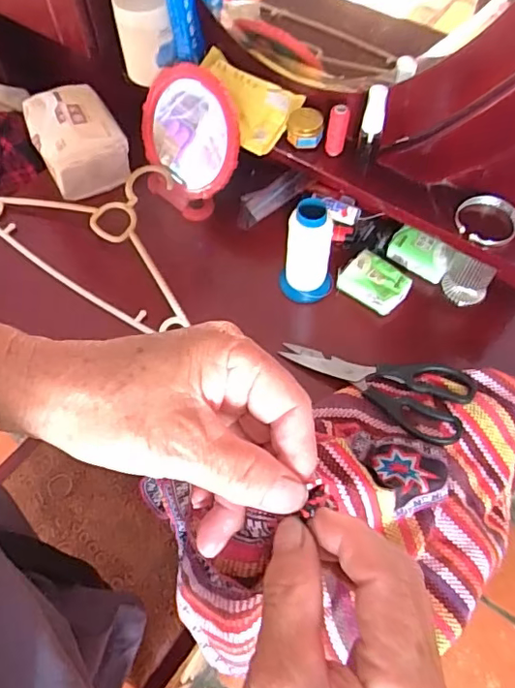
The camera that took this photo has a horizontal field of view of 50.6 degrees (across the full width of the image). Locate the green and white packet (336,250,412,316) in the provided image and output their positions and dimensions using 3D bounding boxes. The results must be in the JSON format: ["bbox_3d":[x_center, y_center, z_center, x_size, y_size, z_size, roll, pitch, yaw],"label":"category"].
[{"bbox_3d":[0.135,-0.072,0.633,0.075,0.019,0.056,34,67,18],"label":"green and white packet"}]

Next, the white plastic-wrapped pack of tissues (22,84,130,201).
[{"bbox_3d":[-0.238,-0.271,0.719,0.106,0.067,0.135,-22,62,-11],"label":"white plastic-wrapped pack of tissues"}]

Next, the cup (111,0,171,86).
[{"bbox_3d":[-0.138,-0.375,0.655,0.061,0.092,0.071,-14,61,-6],"label":"cup"}]

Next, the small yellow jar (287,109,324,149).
[{"bbox_3d":[0.053,-0.243,0.614,0.039,0.028,0.034,2,61,3],"label":"small yellow jar"}]

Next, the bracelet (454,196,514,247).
[{"bbox_3d":[0.236,-0.126,0.561,0.062,0.011,0.059,-1,61,1],"label":"bracelet"}]

